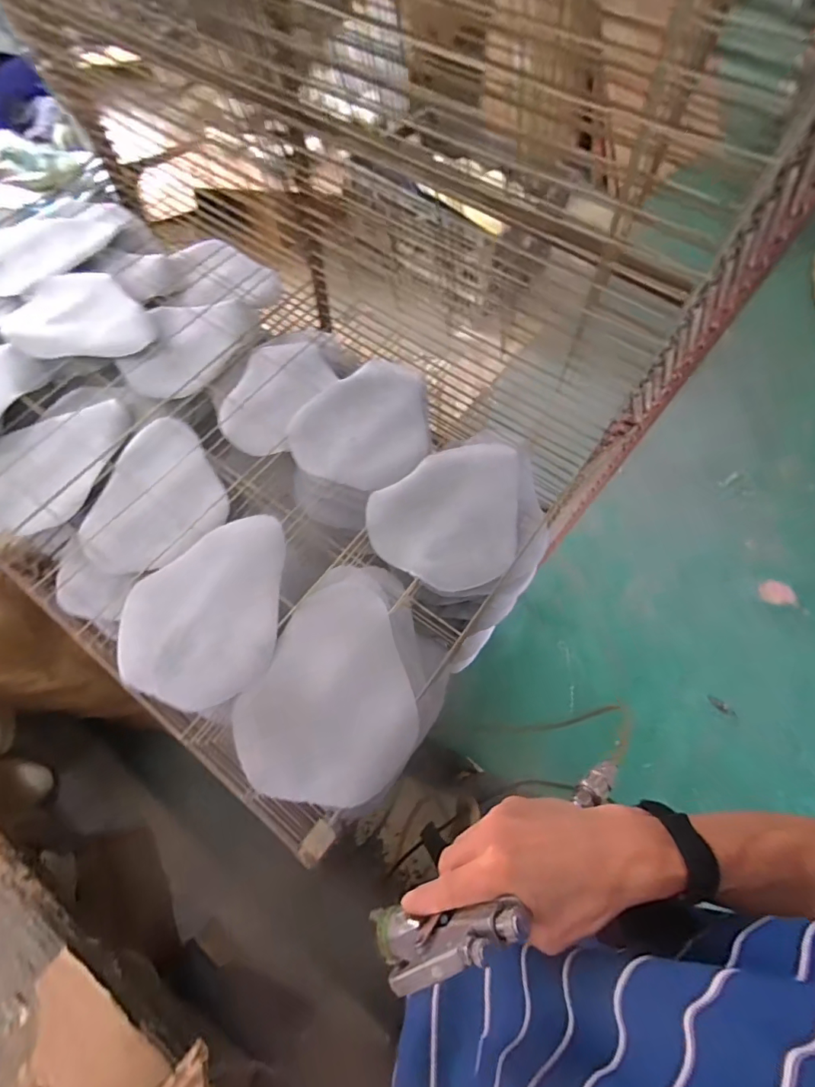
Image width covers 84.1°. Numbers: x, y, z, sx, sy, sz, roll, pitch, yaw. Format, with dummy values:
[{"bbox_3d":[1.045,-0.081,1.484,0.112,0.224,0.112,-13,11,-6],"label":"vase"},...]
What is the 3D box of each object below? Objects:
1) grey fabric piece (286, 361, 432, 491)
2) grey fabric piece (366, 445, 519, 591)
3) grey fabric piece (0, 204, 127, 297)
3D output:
[{"bbox_3d":[-0.058,-0.182,0.695,0.201,0.019,0.229,41,71,15],"label":"grey fabric piece"},{"bbox_3d":[0.050,-0.048,0.630,0.200,0.021,0.218,8,65,2],"label":"grey fabric piece"},{"bbox_3d":[-0.710,-0.601,0.899,0.147,0.031,0.313,33,69,13],"label":"grey fabric piece"}]

